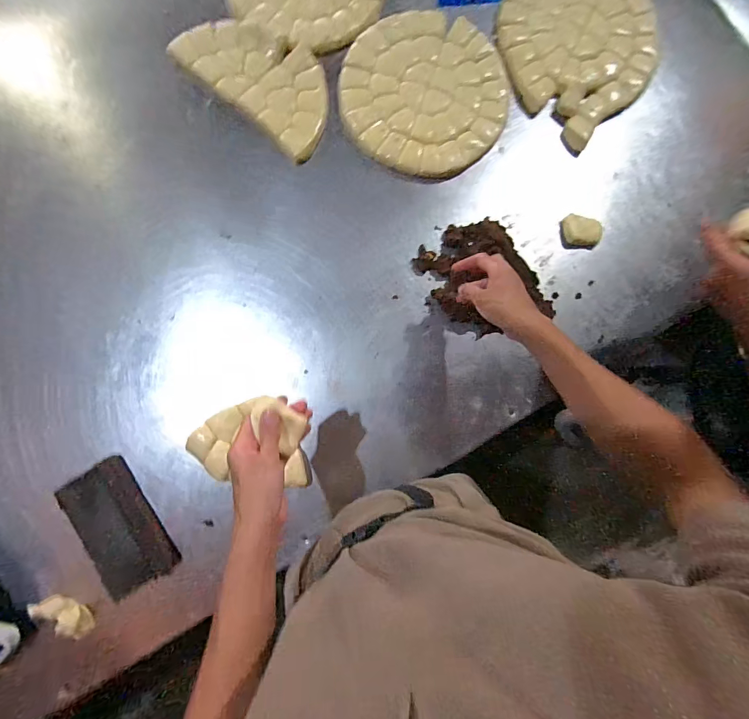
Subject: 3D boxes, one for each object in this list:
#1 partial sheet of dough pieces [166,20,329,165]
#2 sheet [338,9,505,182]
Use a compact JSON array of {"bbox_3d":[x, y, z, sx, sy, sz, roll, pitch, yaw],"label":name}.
[{"bbox_3d":[-0.197,-0.515,0.683,0.306,0.027,0.163,41,84,2],"label":"partial sheet of dough pieces"},{"bbox_3d":[0.095,-0.499,0.699,0.303,0.019,0.303,0,84,-2],"label":"sheet"}]

